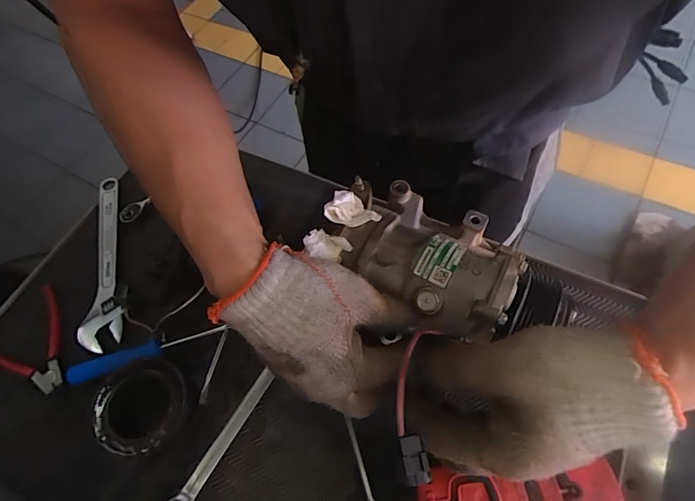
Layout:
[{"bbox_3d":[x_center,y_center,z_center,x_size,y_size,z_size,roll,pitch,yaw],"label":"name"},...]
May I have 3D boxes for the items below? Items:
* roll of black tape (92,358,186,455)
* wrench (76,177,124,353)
[{"bbox_3d":[-0.203,0.154,0.386,0.081,0.036,0.081,-3,62,6],"label":"roll of black tape"},{"bbox_3d":[-0.309,0.002,0.490,0.046,0.017,0.247,-19,62,-2],"label":"wrench"}]

